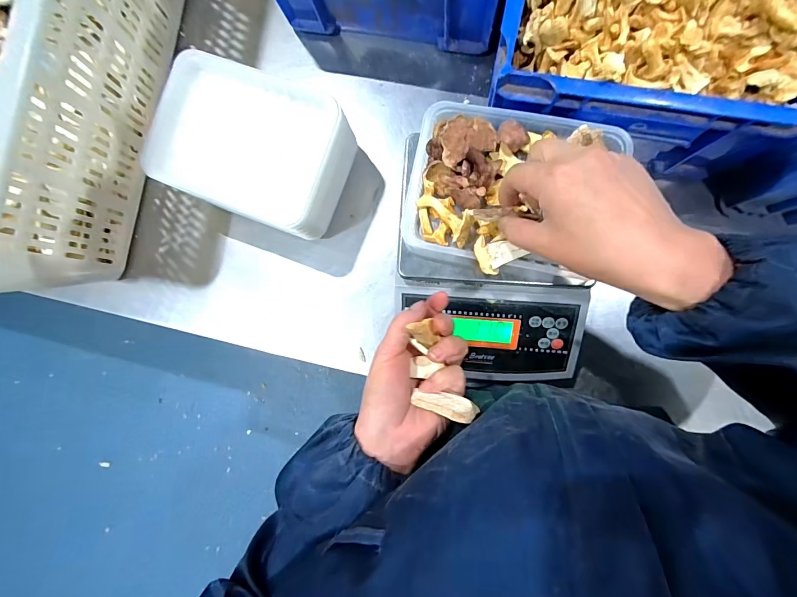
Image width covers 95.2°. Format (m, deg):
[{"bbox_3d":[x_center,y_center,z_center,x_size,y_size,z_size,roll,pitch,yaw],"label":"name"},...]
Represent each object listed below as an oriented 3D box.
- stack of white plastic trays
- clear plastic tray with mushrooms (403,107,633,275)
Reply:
[{"bbox_3d":[-0.150,-0.156,0.396,0.175,0.089,0.135,21,89,7],"label":"stack of white plastic trays"},{"bbox_3d":[0.096,-0.095,0.313,0.173,0.042,0.140,14,88,7],"label":"clear plastic tray with mushrooms"}]

